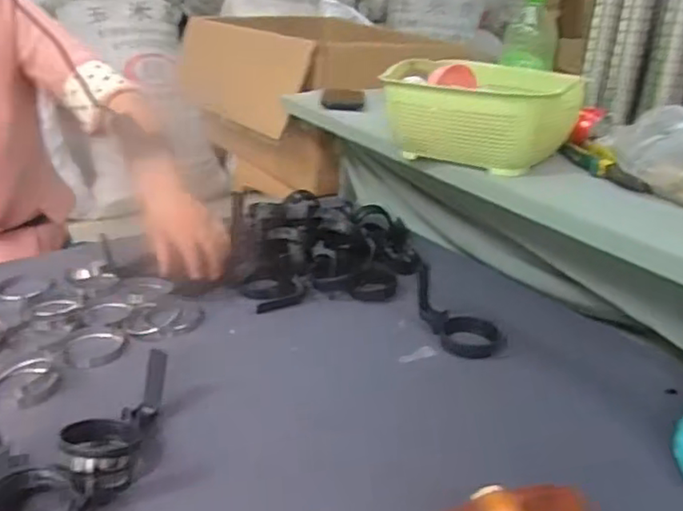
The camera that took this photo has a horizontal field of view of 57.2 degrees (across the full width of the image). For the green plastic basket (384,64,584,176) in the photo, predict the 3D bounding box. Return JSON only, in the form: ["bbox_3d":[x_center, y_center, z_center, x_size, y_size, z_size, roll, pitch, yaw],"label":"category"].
[{"bbox_3d":[0.181,-0.189,0.837,0.241,0.103,0.163,20,30,34],"label":"green plastic basket"}]

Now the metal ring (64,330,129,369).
[{"bbox_3d":[-0.290,0.110,0.745,0.070,0.011,0.070,2,25,-1],"label":"metal ring"}]

